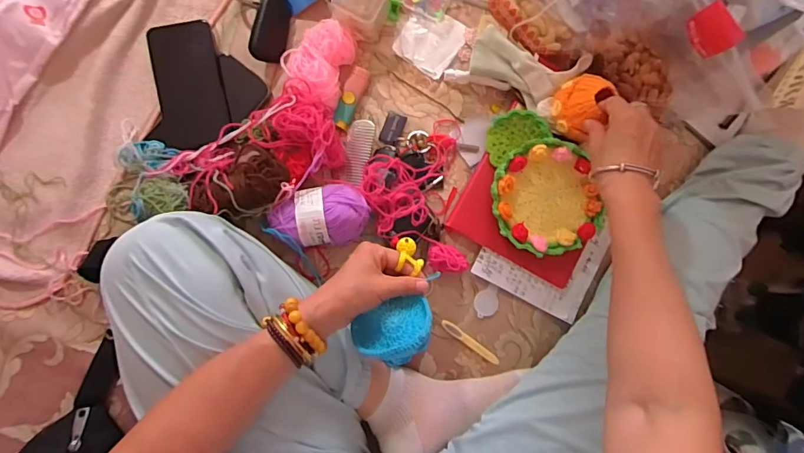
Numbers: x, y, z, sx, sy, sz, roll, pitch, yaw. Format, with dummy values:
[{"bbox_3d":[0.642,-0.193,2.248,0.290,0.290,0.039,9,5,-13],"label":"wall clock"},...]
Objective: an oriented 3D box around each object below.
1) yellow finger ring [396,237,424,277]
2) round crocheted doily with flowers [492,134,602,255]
[{"bbox_3d":[0.010,0.032,0.492,0.030,0.018,0.039,5,87,-8],"label":"yellow finger ring"},{"bbox_3d":[0.180,-0.034,0.562,0.132,0.047,0.136,0,87,-8],"label":"round crocheted doily with flowers"}]

